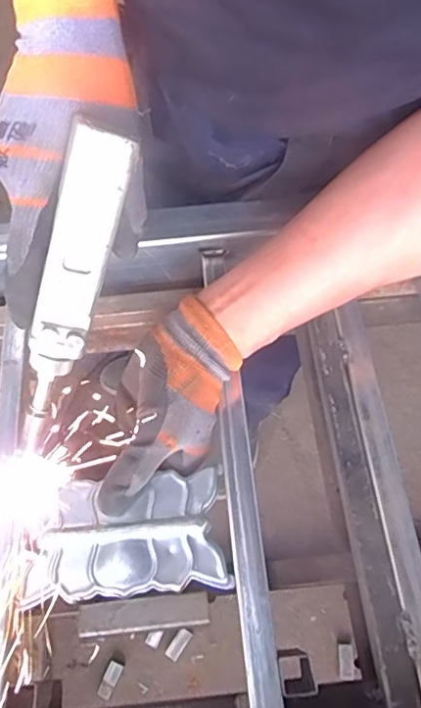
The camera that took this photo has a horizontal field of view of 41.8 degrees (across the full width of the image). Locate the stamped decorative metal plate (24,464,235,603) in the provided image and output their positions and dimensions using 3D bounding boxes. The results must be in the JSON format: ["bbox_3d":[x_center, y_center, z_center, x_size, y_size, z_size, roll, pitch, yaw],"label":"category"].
[{"bbox_3d":[-0.058,0.122,0.375,0.129,0.012,0.075,-5,62,-1],"label":"stamped decorative metal plate"}]

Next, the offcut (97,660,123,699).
[{"bbox_3d":[-0.187,0.604,1.025,0.027,0.017,0.059,21,65,12],"label":"offcut"}]

